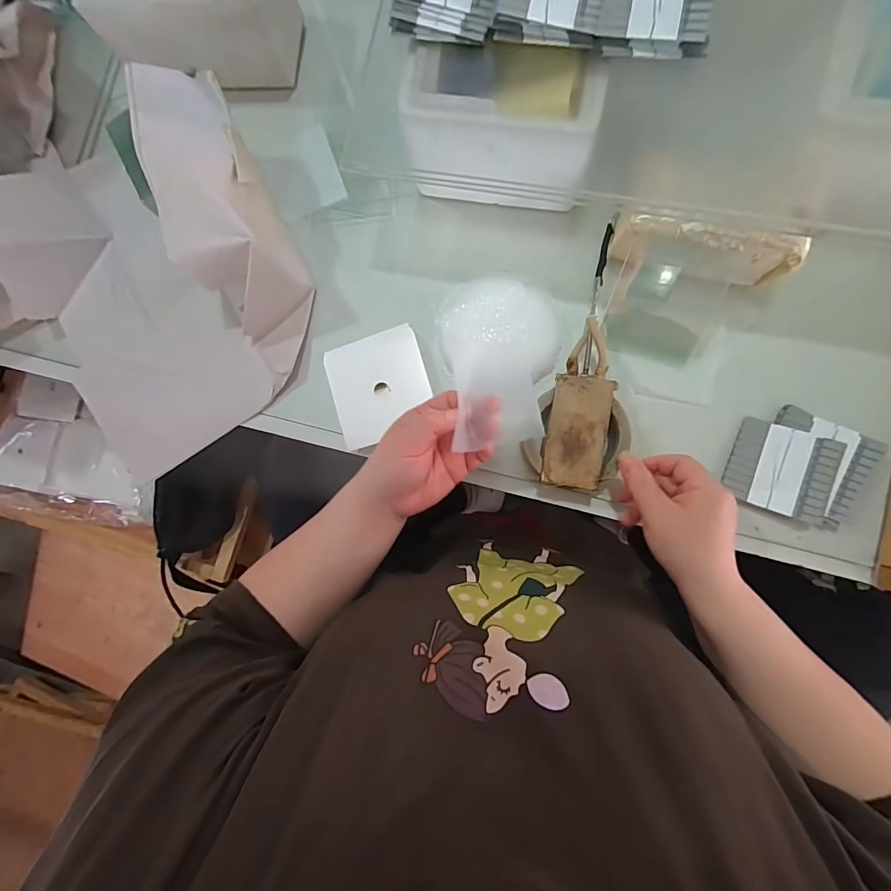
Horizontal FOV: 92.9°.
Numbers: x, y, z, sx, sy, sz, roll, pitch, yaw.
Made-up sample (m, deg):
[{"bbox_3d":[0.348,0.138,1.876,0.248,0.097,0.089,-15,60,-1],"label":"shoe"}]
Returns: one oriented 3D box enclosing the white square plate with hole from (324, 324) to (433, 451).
[{"bbox_3d":[-0.066,-0.060,0.433,0.096,0.017,0.103,-18,82,4],"label":"white square plate with hole"}]

